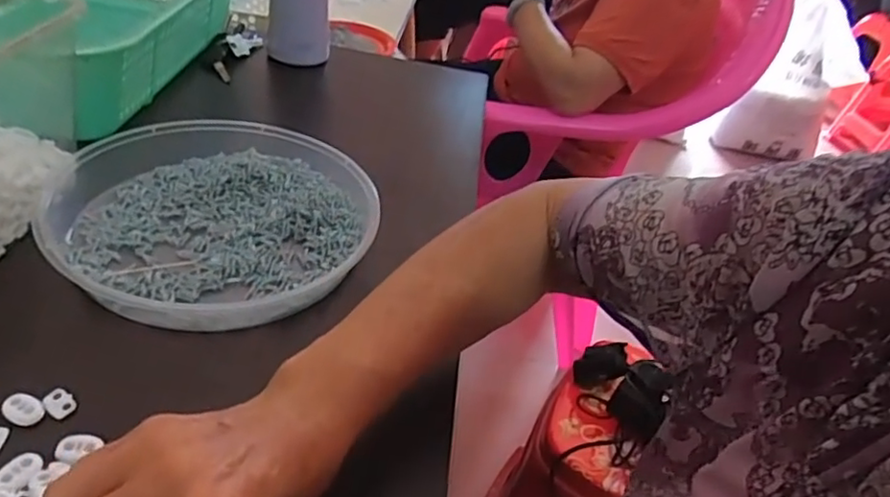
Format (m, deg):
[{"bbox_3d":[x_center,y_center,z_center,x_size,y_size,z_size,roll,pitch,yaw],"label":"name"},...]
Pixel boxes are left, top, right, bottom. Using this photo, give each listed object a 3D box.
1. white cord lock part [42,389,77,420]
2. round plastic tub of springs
[{"bbox_3d":[-0.216,0.087,0.358,0.013,0.005,0.019,-26,51,-39],"label":"white cord lock part"},{"bbox_3d":[-0.171,-0.031,0.485,0.224,0.032,0.227,7,37,-6],"label":"round plastic tub of springs"}]

